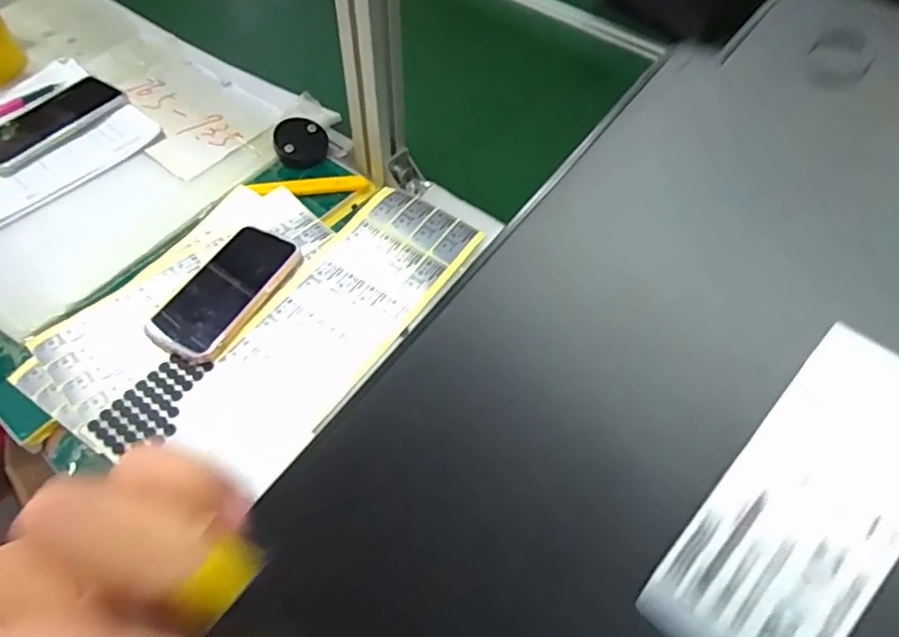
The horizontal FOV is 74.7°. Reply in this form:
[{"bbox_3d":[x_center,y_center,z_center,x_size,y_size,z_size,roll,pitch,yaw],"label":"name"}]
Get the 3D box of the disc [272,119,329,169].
[{"bbox_3d":[-0.167,-0.198,0.663,0.058,0.009,0.066,-28,78,-19],"label":"disc"}]

